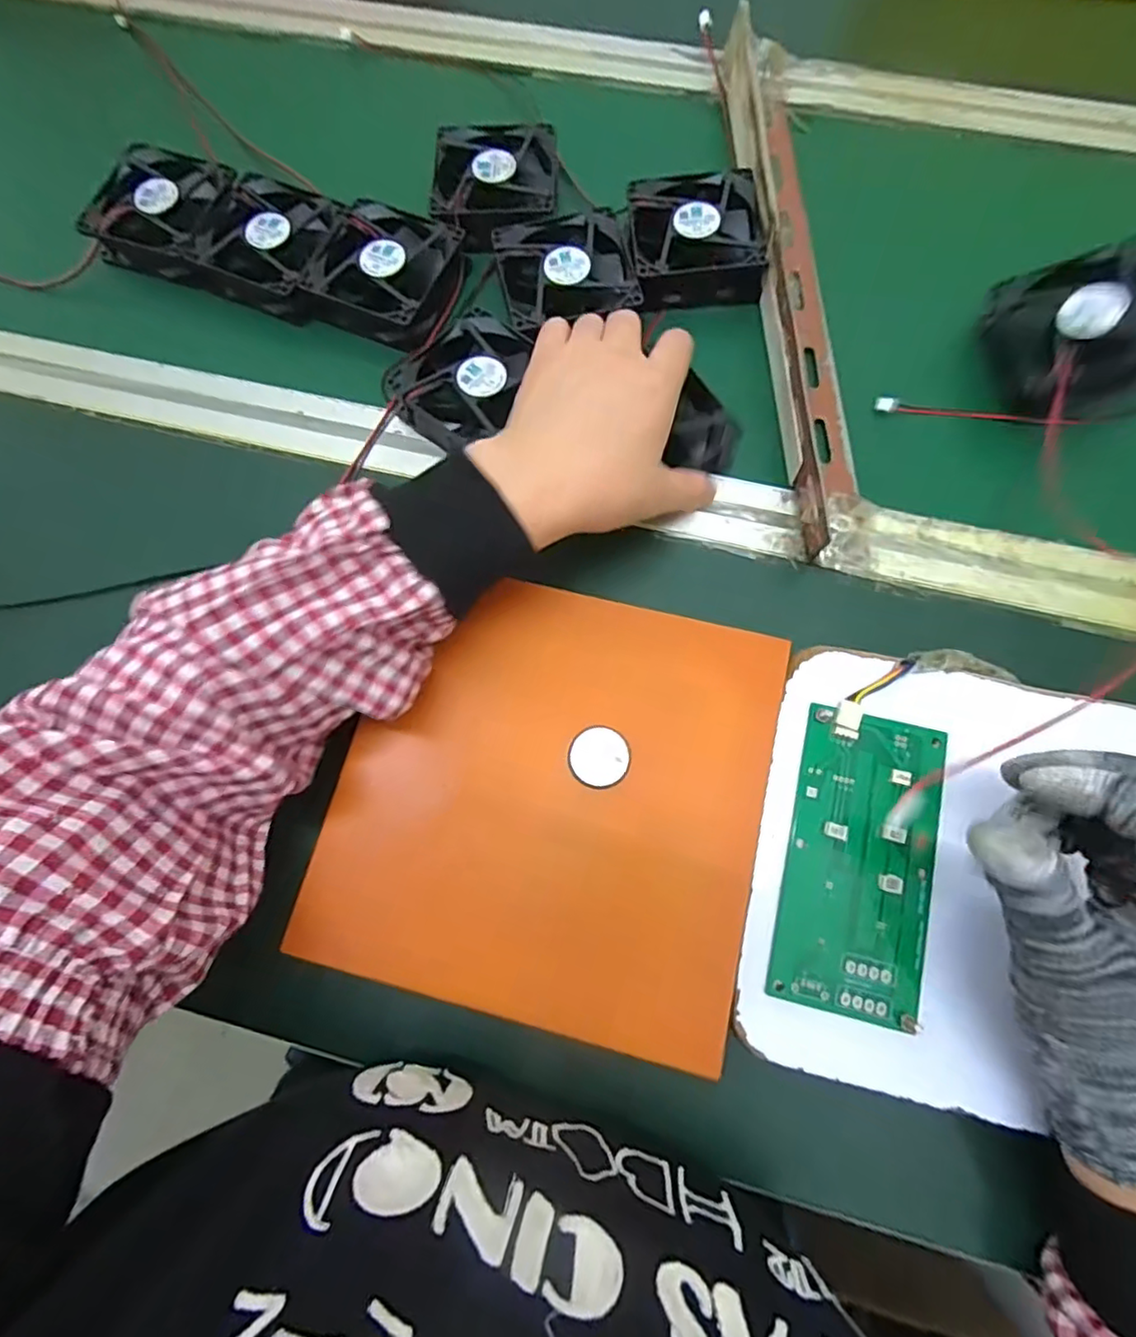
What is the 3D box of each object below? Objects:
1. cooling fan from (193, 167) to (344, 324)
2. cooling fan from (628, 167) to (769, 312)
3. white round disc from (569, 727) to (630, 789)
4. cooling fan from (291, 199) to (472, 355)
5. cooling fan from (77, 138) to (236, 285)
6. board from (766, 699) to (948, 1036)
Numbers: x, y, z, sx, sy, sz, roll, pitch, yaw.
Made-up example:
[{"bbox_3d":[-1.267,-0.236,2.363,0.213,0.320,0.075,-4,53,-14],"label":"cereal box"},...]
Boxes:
[{"bbox_3d":[-0.190,-0.273,0.392,0.081,0.026,0.084,24,77,9],"label":"cooling fan"},{"bbox_3d":[0.079,-0.268,0.381,0.084,0.028,0.089,-10,74,0],"label":"cooling fan"},{"bbox_3d":[0.015,0.043,0.292,0.028,0.006,0.028,16,76,7],"label":"white round disc"},{"bbox_3d":[-0.115,-0.251,0.384,0.089,0.024,0.084,25,77,10],"label":"cooling fan"},{"bbox_3d":[-0.261,-0.299,0.399,0.089,0.024,0.082,17,76,8],"label":"cooling fan"},{"bbox_3d":[0.136,0.087,0.277,0.064,0.007,0.133,13,76,5],"label":"board"}]

